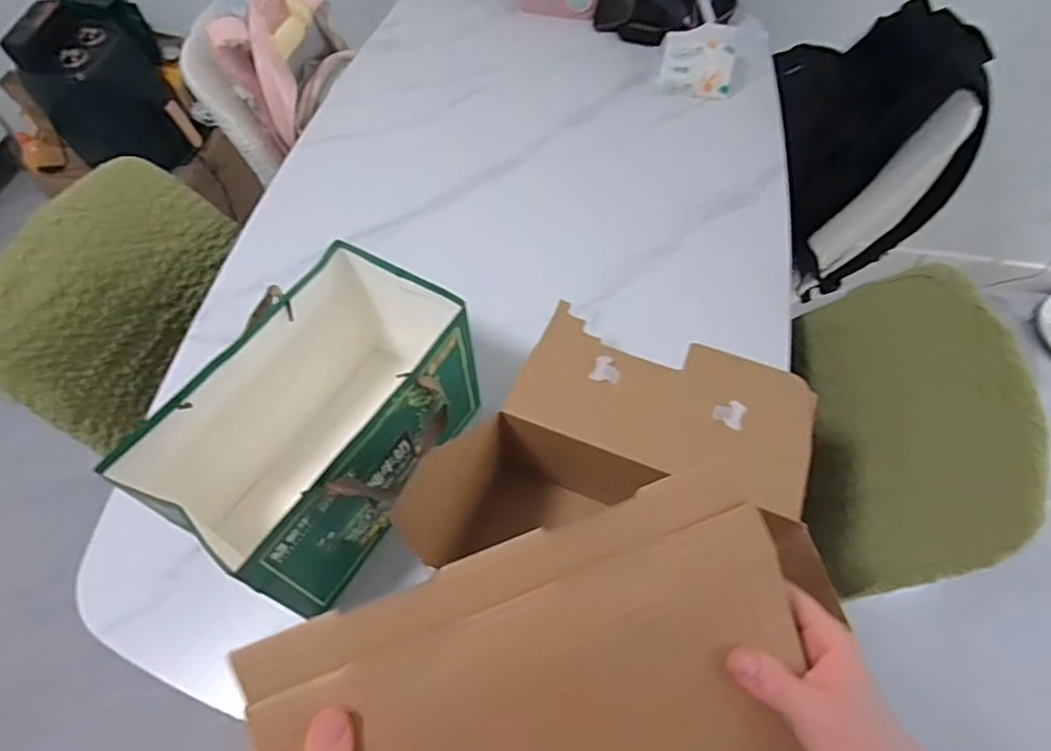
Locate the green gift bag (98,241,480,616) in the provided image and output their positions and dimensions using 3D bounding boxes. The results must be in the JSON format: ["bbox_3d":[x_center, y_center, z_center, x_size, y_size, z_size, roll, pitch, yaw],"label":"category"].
[{"bbox_3d":[-0.203,0.060,0.652,0.191,0.215,0.312,26,62,19],"label":"green gift bag"}]

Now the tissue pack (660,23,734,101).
[{"bbox_3d":[0.294,-0.539,1.048,0.120,0.074,0.088,4,57,6],"label":"tissue pack"}]

